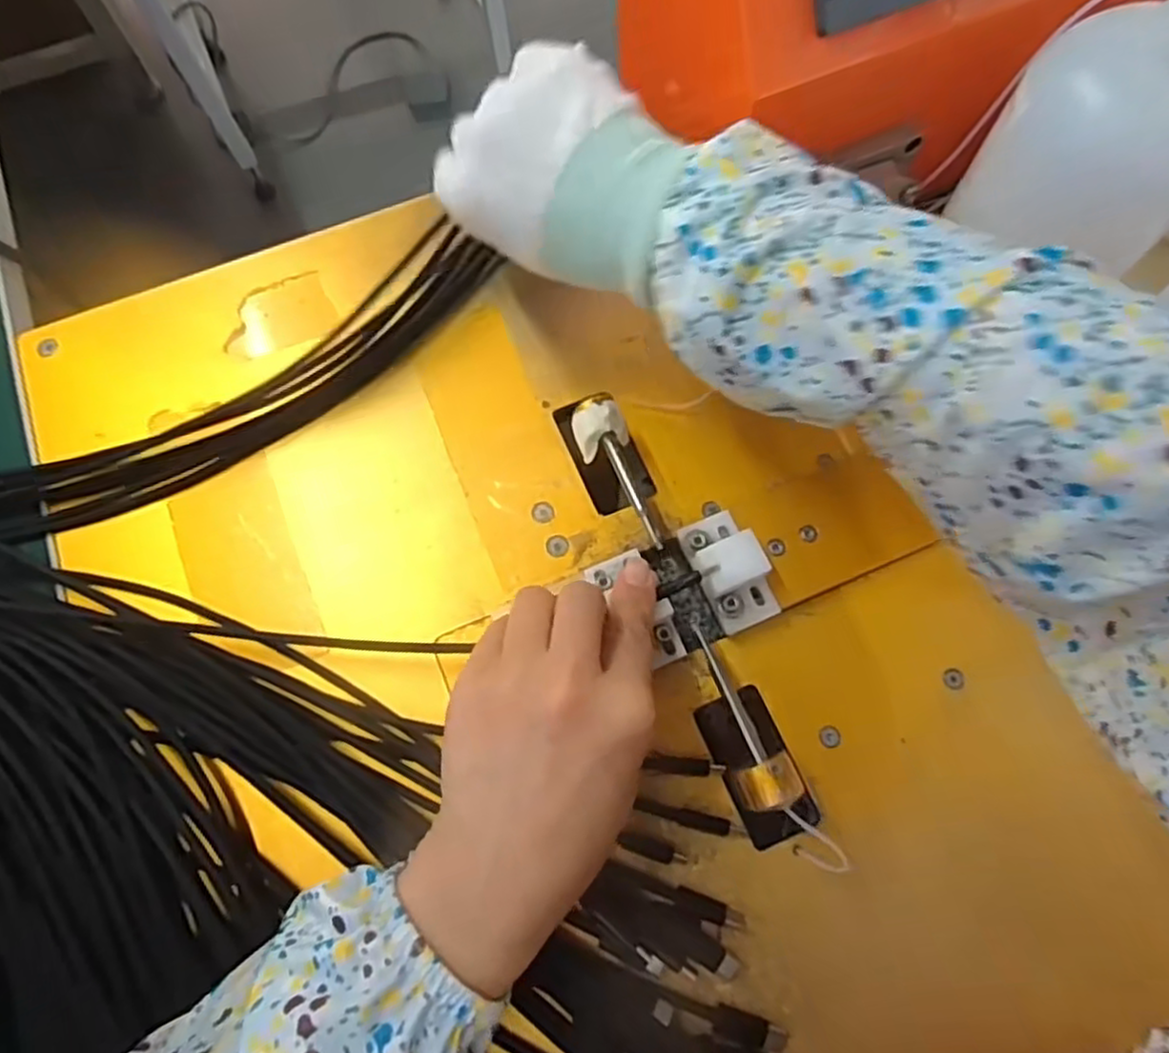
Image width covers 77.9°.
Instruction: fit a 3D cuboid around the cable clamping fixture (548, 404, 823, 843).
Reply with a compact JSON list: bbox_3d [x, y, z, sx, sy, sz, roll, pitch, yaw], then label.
[{"bbox_3d":[0.046,0.027,0.308,0.060,0.047,0.204,-22,74,-8],"label":"cable clamping fixture"}]

